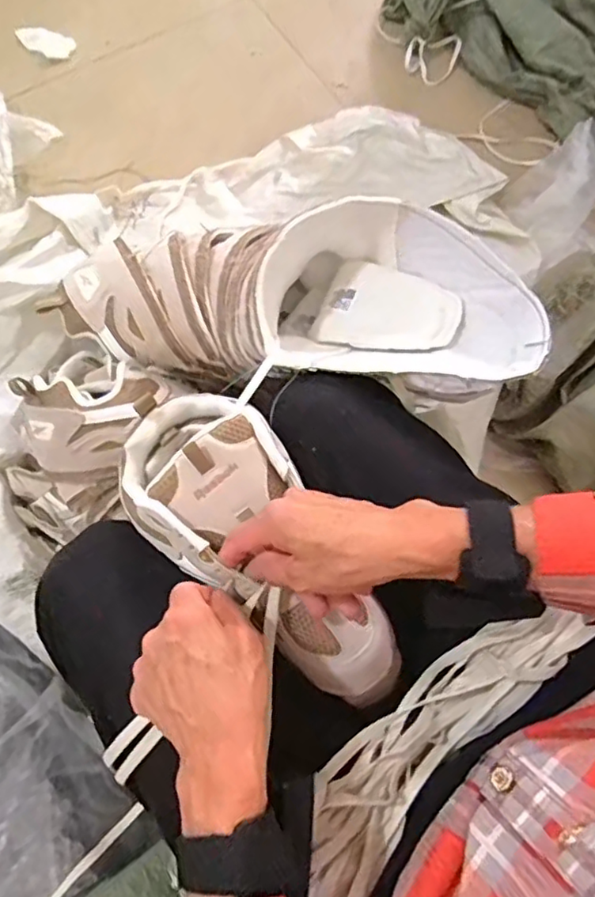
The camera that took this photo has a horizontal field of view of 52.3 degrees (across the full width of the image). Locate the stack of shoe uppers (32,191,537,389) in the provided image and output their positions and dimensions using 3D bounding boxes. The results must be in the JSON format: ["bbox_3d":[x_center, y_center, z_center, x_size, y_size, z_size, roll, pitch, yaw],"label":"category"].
[{"bbox_3d":[-0.004,-0.128,0.535,0.404,0.119,0.154,13,73,3],"label":"stack of shoe uppers"}]

